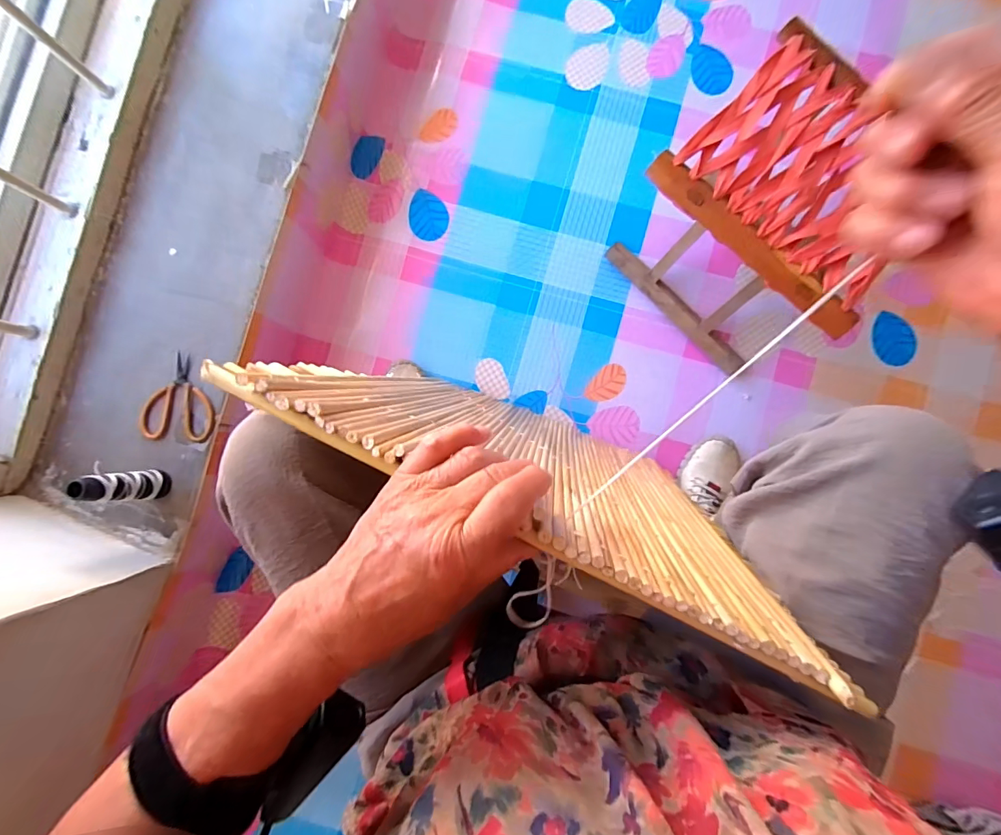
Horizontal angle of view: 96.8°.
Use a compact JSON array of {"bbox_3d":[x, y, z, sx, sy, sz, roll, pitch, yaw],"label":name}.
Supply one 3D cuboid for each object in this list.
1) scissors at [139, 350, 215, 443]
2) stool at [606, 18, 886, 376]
[{"bbox_3d":[-0.440,-0.027,0.608,0.093,0.005,0.117,5,88,-7],"label":"scissors"},{"bbox_3d":[0.351,-0.257,0.614,0.234,0.251,0.279,-45,87,-1],"label":"stool"}]

